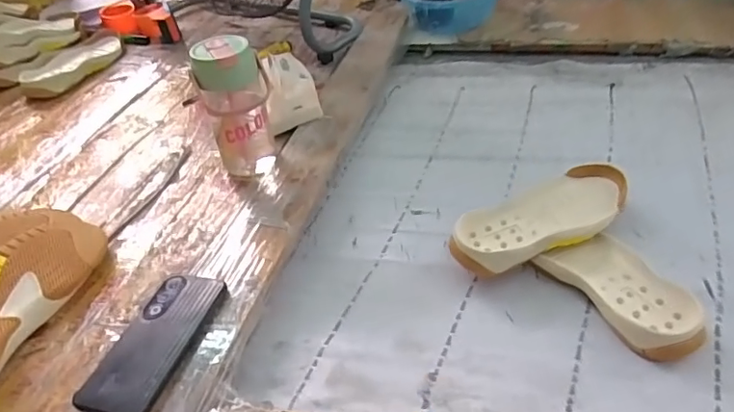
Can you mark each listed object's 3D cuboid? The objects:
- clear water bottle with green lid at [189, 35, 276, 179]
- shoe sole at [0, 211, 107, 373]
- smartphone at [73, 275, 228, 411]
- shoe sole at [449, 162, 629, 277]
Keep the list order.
[{"bbox_3d":[-0.174,-0.133,0.749,0.084,0.182,0.073,-6,39,1],"label":"clear water bottle with green lid"},{"bbox_3d":[-0.395,0.098,0.600,0.100,0.052,0.268,7,41,17],"label":"shoe sole"},{"bbox_3d":[-0.213,0.135,0.543,0.076,0.012,0.164,9,43,15],"label":"smartphone"},{"bbox_3d":[0.226,0.010,0.677,0.270,0.042,0.110,-23,42,-19],"label":"shoe sole"}]

